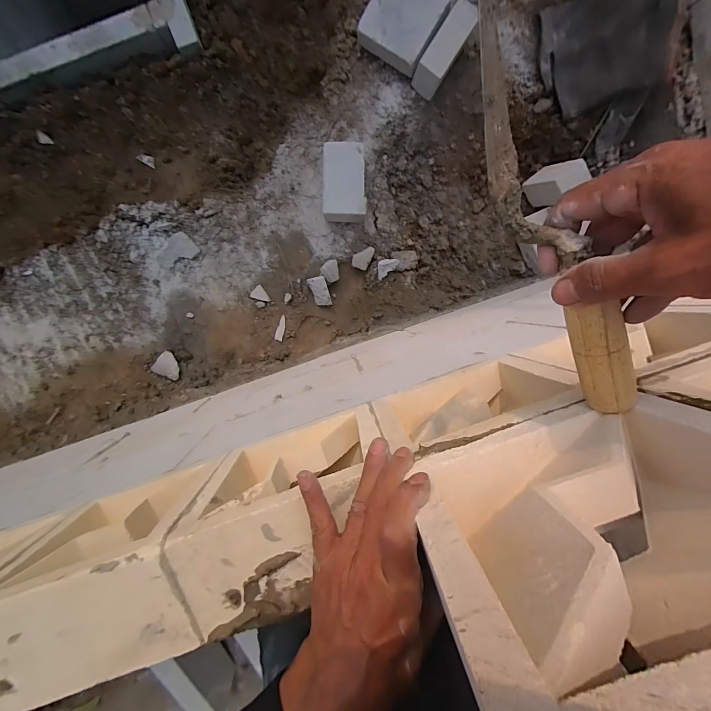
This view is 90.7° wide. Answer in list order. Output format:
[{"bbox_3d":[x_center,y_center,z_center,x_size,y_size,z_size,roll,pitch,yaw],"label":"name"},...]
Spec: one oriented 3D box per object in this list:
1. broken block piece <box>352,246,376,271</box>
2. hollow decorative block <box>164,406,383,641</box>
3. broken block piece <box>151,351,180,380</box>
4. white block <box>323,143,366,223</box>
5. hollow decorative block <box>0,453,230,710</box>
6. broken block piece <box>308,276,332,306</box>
[{"bbox_3d":[0.022,-0.293,1.045,0.051,0.023,0.071,24,96,-7],"label":"broken block piece"},{"bbox_3d":[-0.056,0.148,0.367,0.191,0.182,0.087,-19,99,-1],"label":"hollow decorative block"},{"bbox_3d":[-0.538,0.032,1.012,0.073,0.016,0.066,35,95,-8],"label":"broken block piece"},{"bbox_3d":[-0.029,-0.465,0.947,0.116,0.077,0.194,0,98,-4],"label":"white block"},{"bbox_3d":[-0.239,0.215,0.364,0.190,0.177,0.094,-18,99,-1],"label":"hollow decorative block"},{"bbox_3d":[-0.105,-0.188,1.039,0.052,0.043,0.087,-17,99,-1],"label":"broken block piece"}]

